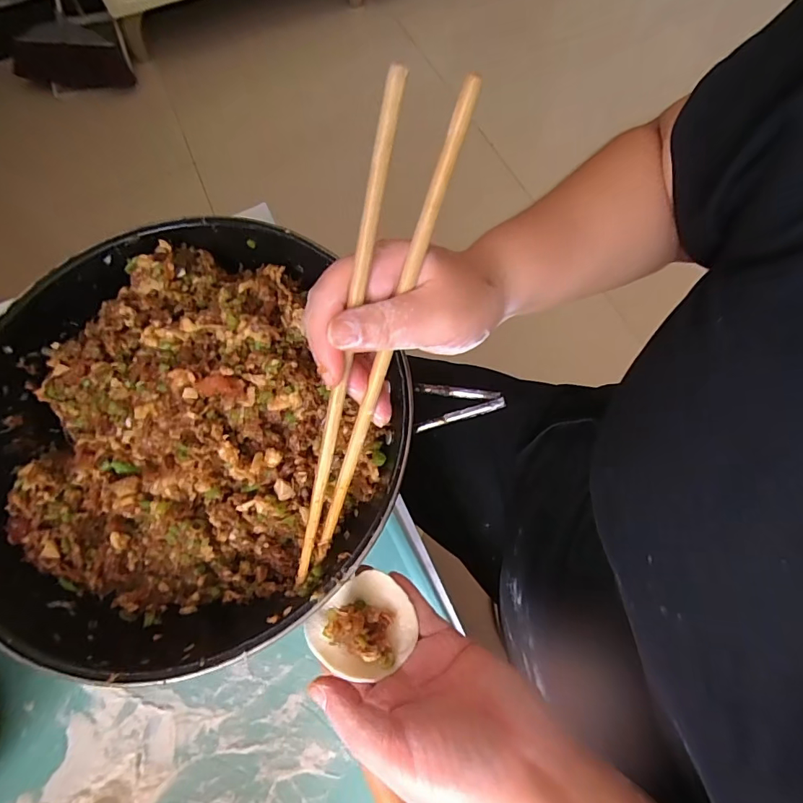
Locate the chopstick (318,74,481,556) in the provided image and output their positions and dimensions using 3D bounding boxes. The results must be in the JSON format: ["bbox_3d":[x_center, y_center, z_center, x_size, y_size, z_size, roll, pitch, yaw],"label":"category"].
[{"bbox_3d":[-0.011,-0.017,0.226,0.008,0.006,0.247,25,115,11],"label":"chopstick"}]

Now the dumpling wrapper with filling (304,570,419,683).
[{"bbox_3d":[-0.022,0.130,0.259,0.058,0.023,0.051,-41,73,-13],"label":"dumpling wrapper with filling"}]

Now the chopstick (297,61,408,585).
[{"bbox_3d":[-0.031,-0.007,0.222,0.009,0.262,0.006,19,27,9],"label":"chopstick"}]

